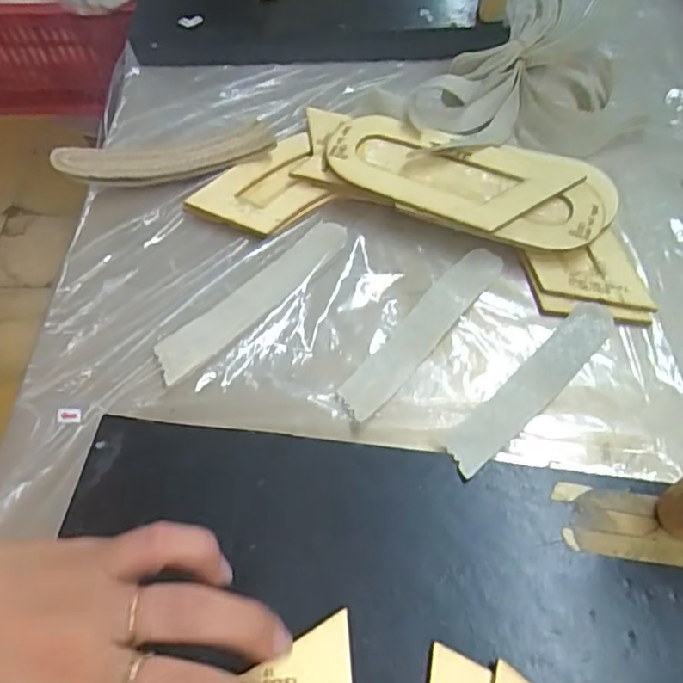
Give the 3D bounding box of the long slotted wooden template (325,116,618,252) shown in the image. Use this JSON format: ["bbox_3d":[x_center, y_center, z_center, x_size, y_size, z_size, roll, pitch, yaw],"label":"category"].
[{"bbox_3d":[0.080,-0.103,0.414,0.183,0.010,0.075,16,64,8],"label":"long slotted wooden template"}]

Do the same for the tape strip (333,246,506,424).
[{"bbox_3d":[0.048,-0.009,0.377,0.026,0.007,0.140,36,65,20],"label":"tape strip"}]

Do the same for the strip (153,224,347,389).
[{"bbox_3d":[-0.050,-0.028,0.387,0.144,0.004,0.031,-39,65,-22],"label":"strip"}]

